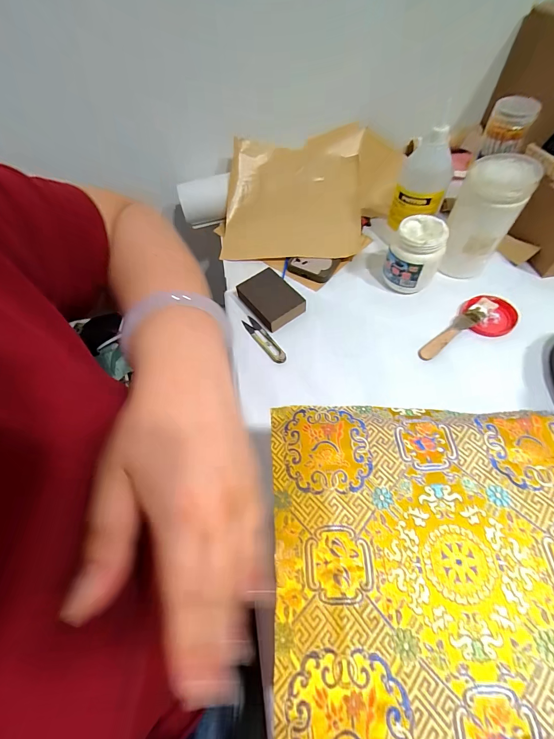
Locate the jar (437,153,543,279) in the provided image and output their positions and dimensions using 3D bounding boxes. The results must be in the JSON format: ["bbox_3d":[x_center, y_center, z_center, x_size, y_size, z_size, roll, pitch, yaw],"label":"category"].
[{"bbox_3d":[0.299,-0.218,0.468,0.083,0.150,0.088,30,66,20],"label":"jar"}]

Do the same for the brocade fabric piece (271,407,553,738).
[{"bbox_3d":[0.109,0.116,0.205,0.222,0.012,0.203,-3,59,3],"label":"brocade fabric piece"}]

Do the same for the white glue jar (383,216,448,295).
[{"bbox_3d":[0.210,-0.170,0.480,0.071,0.096,0.070,-2,59,3],"label":"white glue jar"}]

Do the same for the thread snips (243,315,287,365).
[{"bbox_3d":[-0.020,-0.046,0.478,0.021,0.014,0.100,-33,62,-15],"label":"thread snips"}]

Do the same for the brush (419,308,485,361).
[{"bbox_3d":[0.251,-0.053,0.453,0.117,0.019,0.024,-33,62,-14],"label":"brush"}]

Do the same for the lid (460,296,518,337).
[{"bbox_3d":[0.315,-0.083,0.465,0.070,0.019,0.069,-2,59,3],"label":"lid"}]

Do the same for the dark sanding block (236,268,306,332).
[{"bbox_3d":[-0.011,-0.114,0.503,0.071,0.027,0.098,-33,62,-15],"label":"dark sanding block"}]

